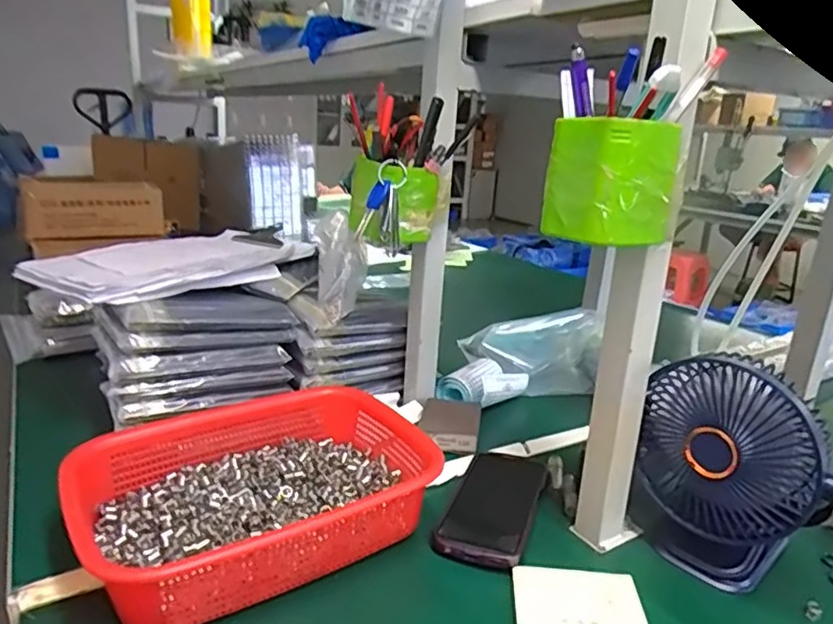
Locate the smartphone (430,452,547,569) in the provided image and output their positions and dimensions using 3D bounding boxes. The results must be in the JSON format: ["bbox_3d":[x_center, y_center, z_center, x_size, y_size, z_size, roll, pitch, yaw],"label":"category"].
[{"bbox_3d":[0.076,0.181,0.578,0.077,0.015,0.177,9,16,19],"label":"smartphone"}]

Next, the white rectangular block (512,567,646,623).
[{"bbox_3d":[0.122,0.221,0.454,0.093,0.011,0.067,4,15,3],"label":"white rectangular block"}]

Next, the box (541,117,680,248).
[{"bbox_3d":[0.138,-0.091,0.425,0.083,0.078,0.069,-9,20,-34],"label":"box"}]

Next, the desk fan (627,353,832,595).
[{"bbox_3d":[0.253,0.132,0.496,0.134,0.182,0.088,10,16,24],"label":"desk fan"}]

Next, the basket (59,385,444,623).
[{"bbox_3d":[-0.129,0.156,0.524,0.293,0.077,0.208,-7,18,-33],"label":"basket"}]

